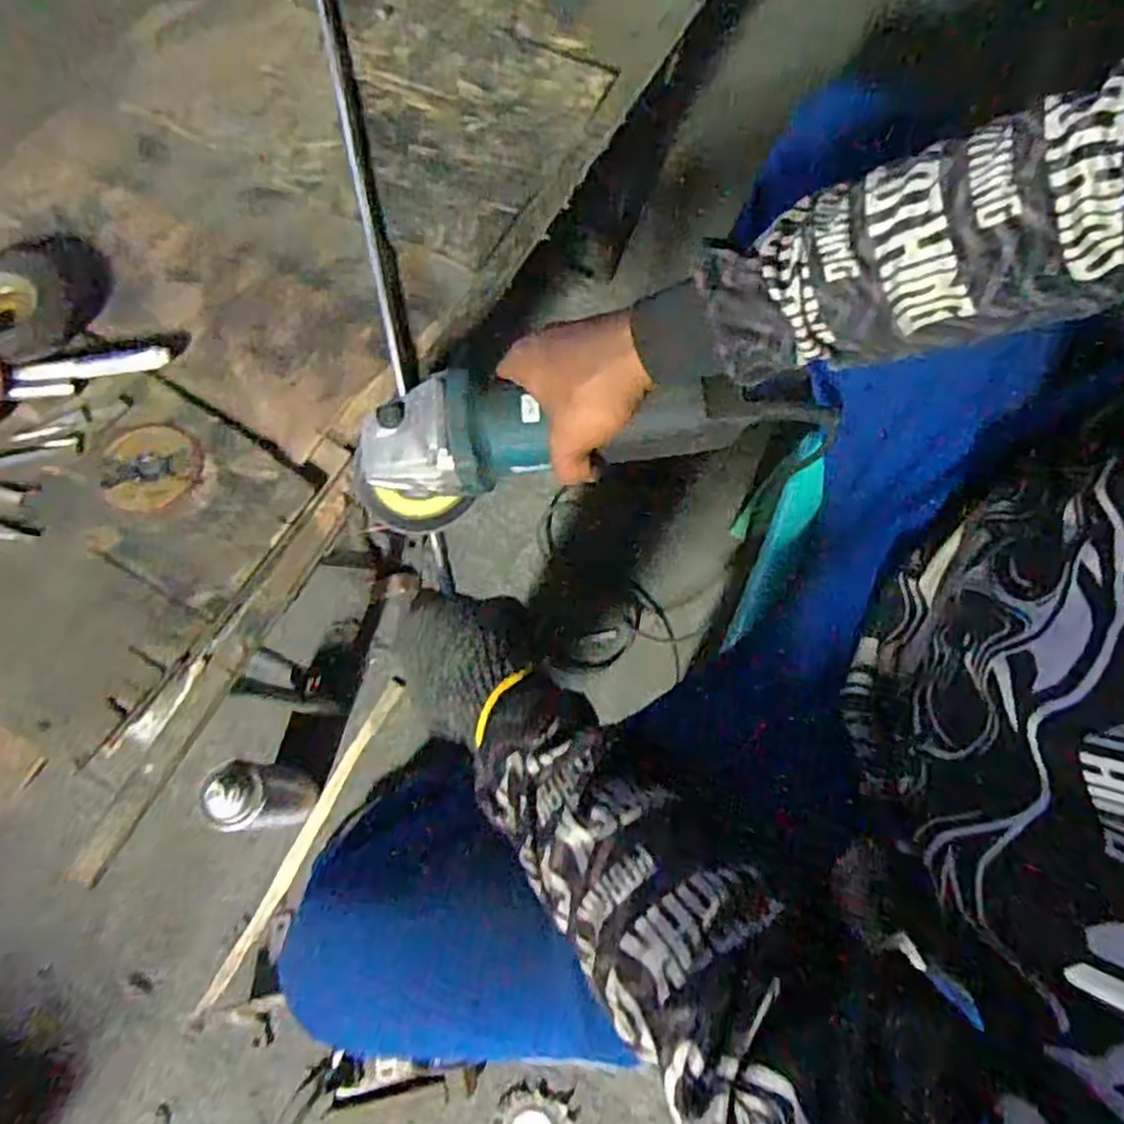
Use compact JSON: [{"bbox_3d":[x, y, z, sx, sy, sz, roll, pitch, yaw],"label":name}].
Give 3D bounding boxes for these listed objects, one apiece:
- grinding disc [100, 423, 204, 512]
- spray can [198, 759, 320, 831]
[{"bbox_3d":[-0.291,-0.068,0.528,0.066,0.004,0.065,0,71,-1],"label":"grinding disc"},{"bbox_3d":[-0.297,0.235,0.748,0.055,0.168,0.062,1,71,0],"label":"spray can"}]

